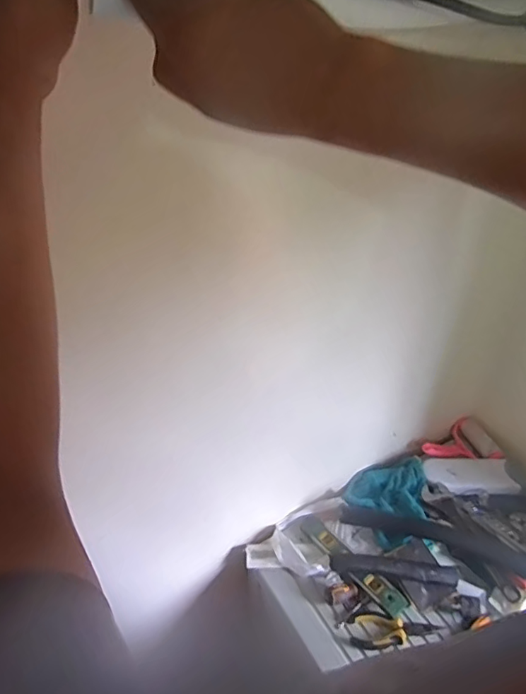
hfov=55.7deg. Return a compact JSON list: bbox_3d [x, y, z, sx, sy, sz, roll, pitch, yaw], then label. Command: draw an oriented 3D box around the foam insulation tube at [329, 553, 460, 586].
[{"bbox_3d":[0.224,0.378,0.858,0.210,0.040,0.045,6,38,7],"label":"foam insulation tube"}]

